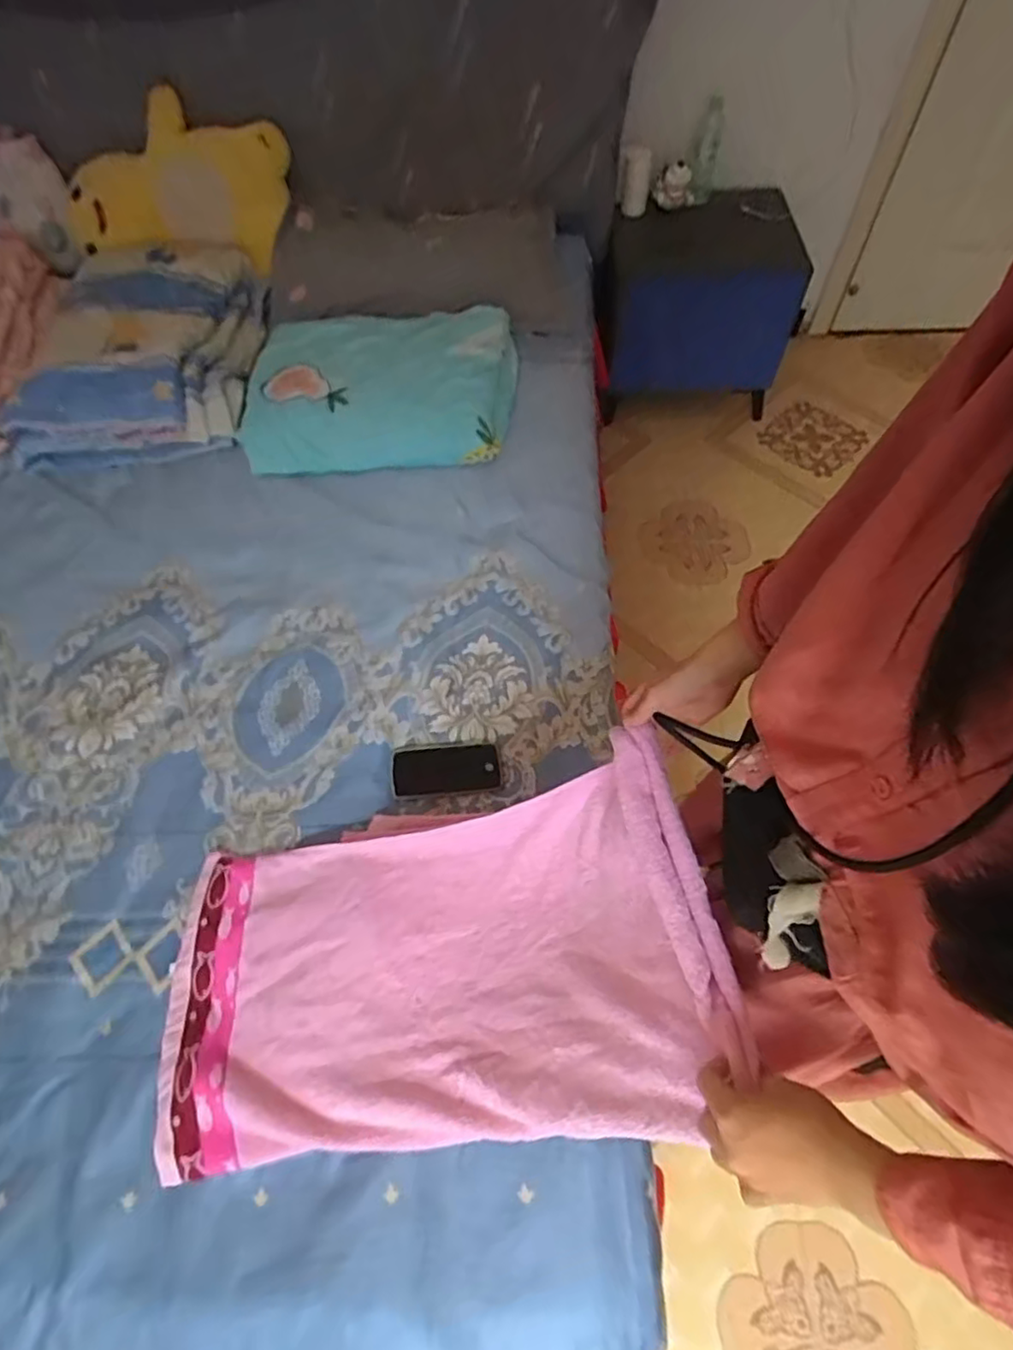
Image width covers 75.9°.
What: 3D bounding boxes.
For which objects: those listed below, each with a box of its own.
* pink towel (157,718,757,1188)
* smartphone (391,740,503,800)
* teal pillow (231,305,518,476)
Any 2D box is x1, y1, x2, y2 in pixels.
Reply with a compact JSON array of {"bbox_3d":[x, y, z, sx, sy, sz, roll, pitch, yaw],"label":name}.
[{"bbox_3d":[-0.120,0.303,0.707,0.583,0.363,0.361,-5,60,-5],"label":"pink towel"},{"bbox_3d":[-0.094,0.144,1.007,0.164,0.009,0.084,-6,67,-13],"label":"smartphone"},{"bbox_3d":[-0.291,-0.641,1.449,0.605,0.154,0.450,4,63,5],"label":"teal pillow"}]

